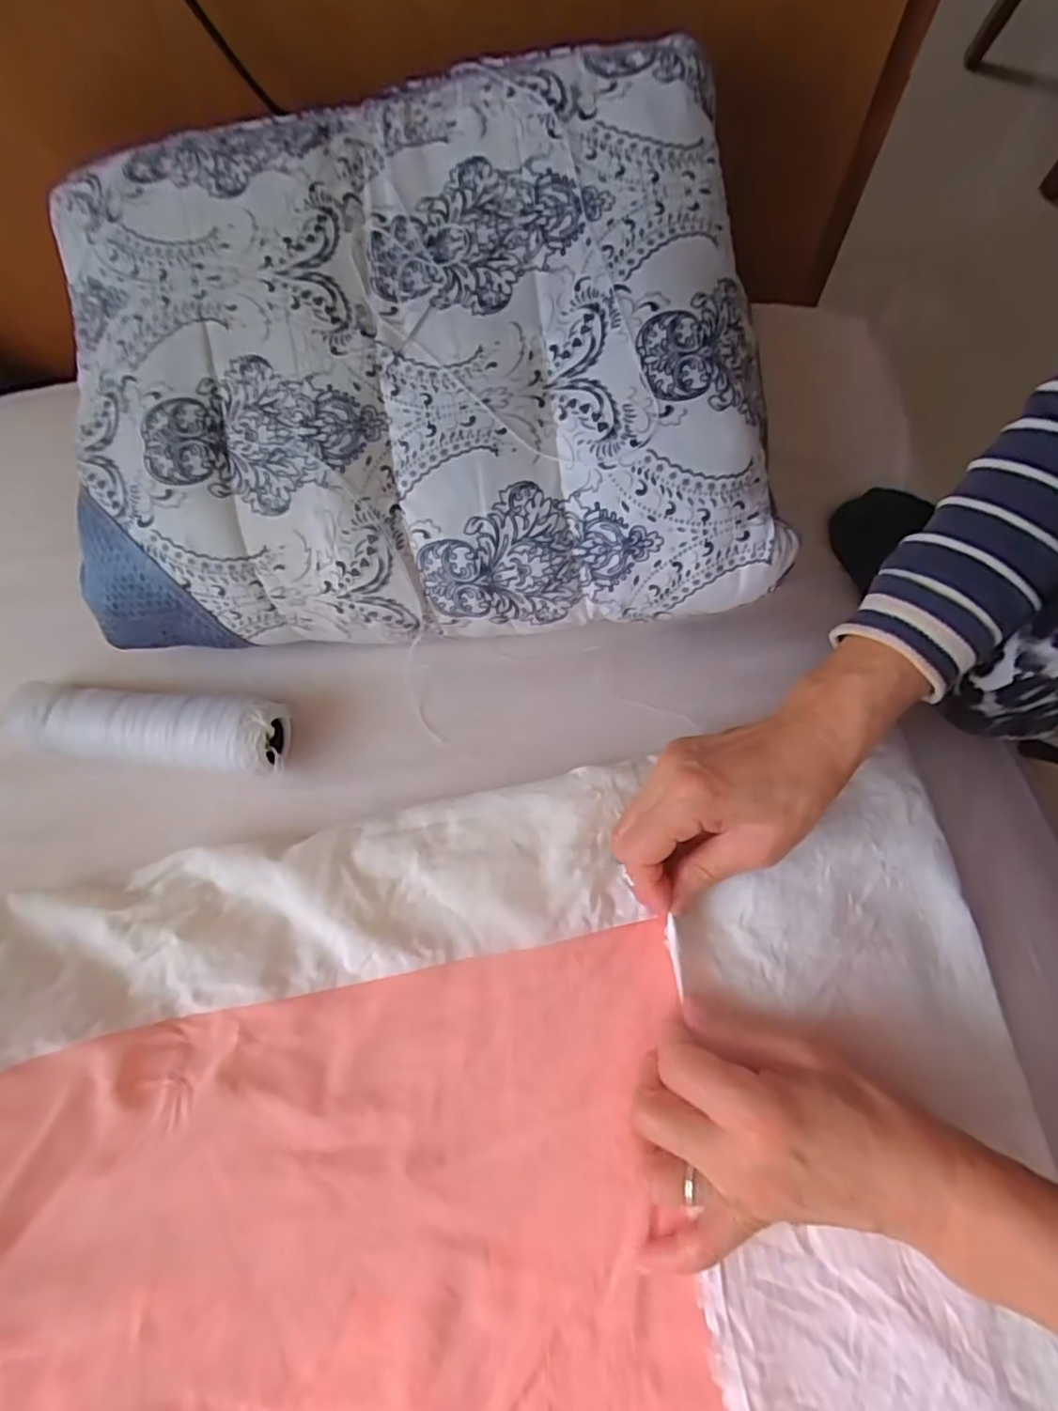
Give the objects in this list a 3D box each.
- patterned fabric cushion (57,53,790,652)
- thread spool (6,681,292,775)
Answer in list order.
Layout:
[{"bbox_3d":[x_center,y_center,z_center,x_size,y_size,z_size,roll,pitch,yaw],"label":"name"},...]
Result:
[{"bbox_3d":[-0.051,-0.164,0.308,0.348,0.042,0.265,-6,88,5],"label":"patterned fabric cushion"},{"bbox_3d":[-0.203,0.010,0.343,0.149,0.033,0.040,6,72,3],"label":"thread spool"}]

